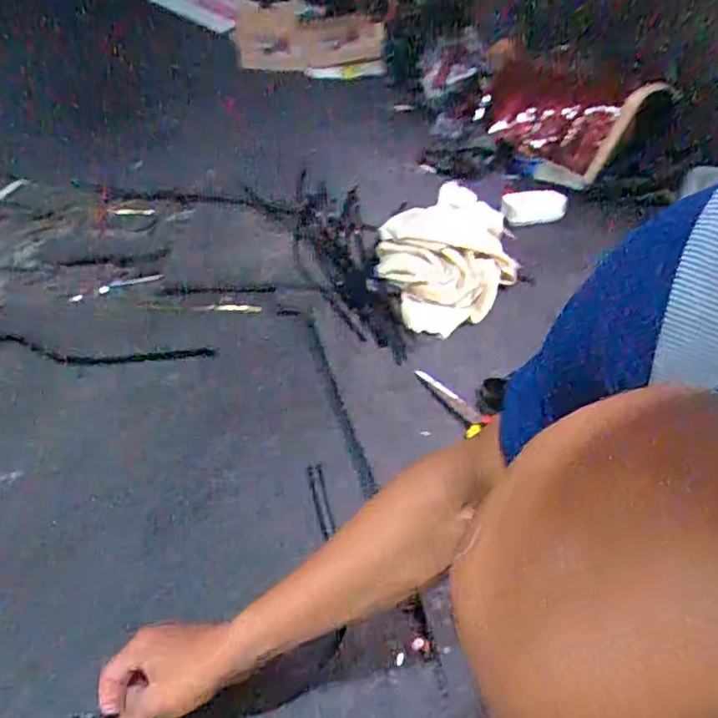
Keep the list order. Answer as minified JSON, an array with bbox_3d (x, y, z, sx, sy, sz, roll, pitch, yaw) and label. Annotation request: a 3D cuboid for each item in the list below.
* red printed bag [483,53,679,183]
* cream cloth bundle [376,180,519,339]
[{"bbox_3d":[0.459,-0.570,1.372,0.386,0.217,0.080,36,10,28],"label":"red printed bag"},{"bbox_3d":[0.166,-0.188,1.104,0.318,0.044,0.246,-35,78,-25],"label":"cream cloth bundle"}]

